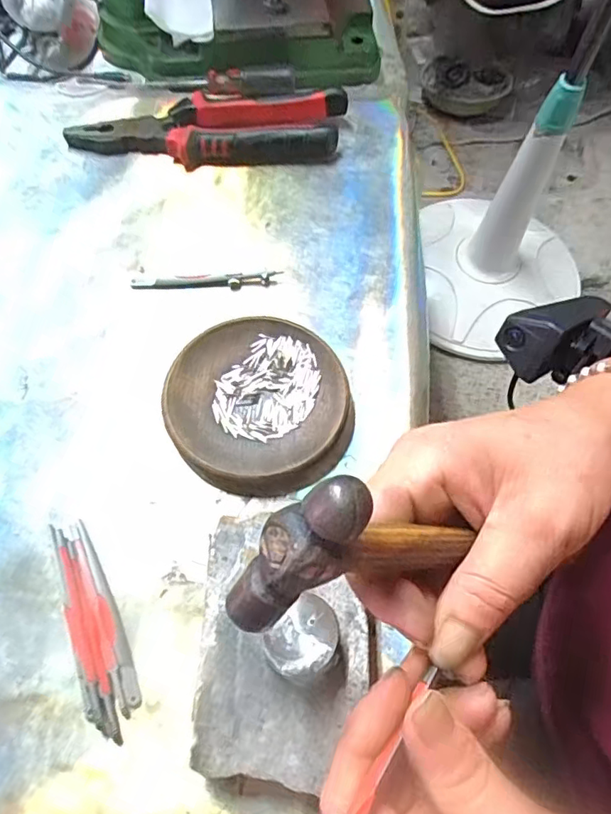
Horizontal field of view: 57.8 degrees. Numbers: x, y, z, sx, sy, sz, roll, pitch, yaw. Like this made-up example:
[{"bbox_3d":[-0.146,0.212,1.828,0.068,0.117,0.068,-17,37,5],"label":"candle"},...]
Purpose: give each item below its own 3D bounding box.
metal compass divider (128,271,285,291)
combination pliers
[{"bbox_3d":[-0.071,-0.090,0.395,0.105,0.005,0.010,-2,63,0],"label":"metal compass divider"},{"bbox_3d":[-0.079,-0.223,0.446,0.218,0.028,0.056,-4,63,-1],"label":"combination pliers"}]

